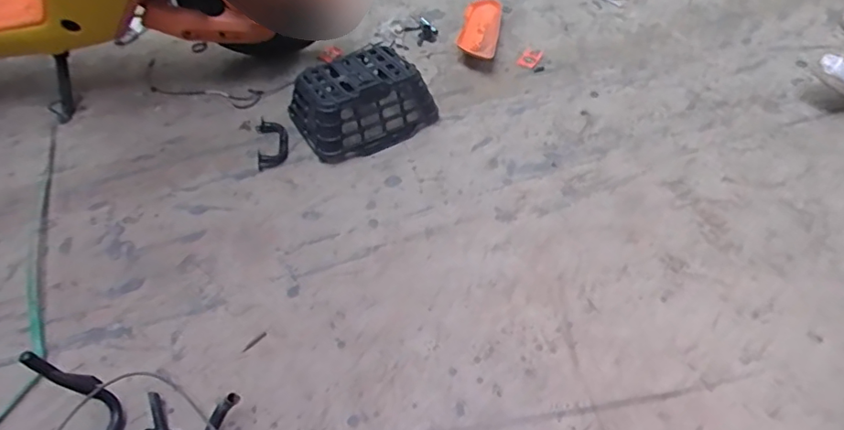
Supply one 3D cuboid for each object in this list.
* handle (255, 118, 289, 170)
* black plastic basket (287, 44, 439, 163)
[{"bbox_3d":[-0.347,-0.168,1.255,0.067,0.031,0.128,-10,51,-3],"label":"handle"},{"bbox_3d":[-0.149,-0.261,1.275,0.293,0.129,0.228,-32,55,-19],"label":"black plastic basket"}]

